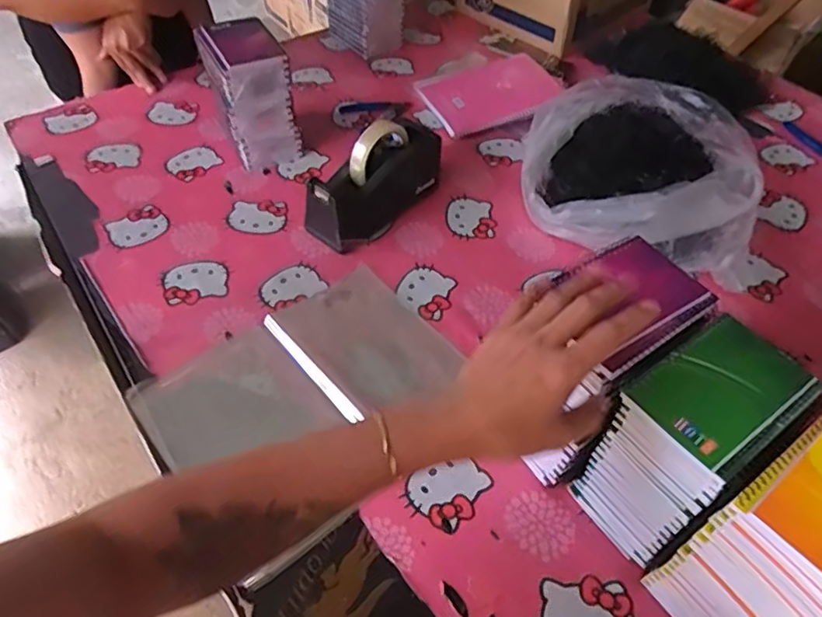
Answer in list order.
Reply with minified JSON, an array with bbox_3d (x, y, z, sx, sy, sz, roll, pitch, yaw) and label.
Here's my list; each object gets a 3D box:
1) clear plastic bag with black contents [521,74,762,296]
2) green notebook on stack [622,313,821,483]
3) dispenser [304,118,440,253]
[{"bbox_3d":[0.323,-0.204,0.867,0.305,0.102,0.353,19,51,14],"label":"clear plastic bag with black contents"},{"bbox_3d":[0.234,0.060,0.451,0.126,0.011,0.088,-29,57,-25],"label":"green notebook on stack"},{"bbox_3d":[-0.047,-0.176,0.819,0.076,0.121,0.224,33,56,24],"label":"dispenser"}]

